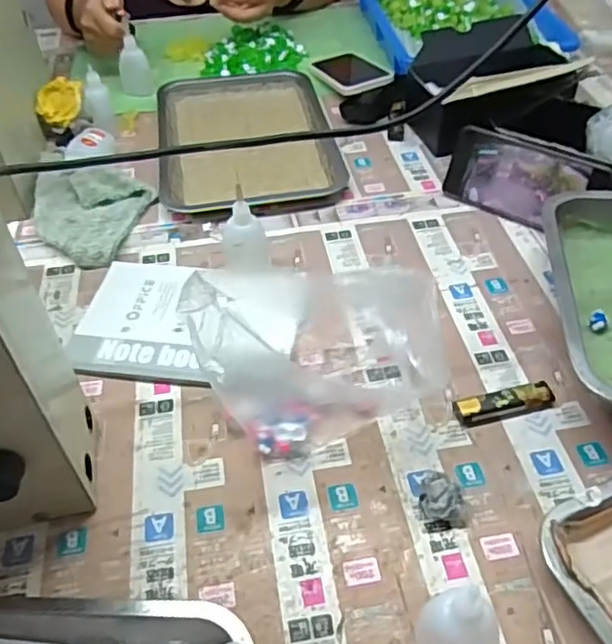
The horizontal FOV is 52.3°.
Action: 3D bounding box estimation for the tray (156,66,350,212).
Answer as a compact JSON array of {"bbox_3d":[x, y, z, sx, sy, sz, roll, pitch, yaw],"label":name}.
[{"bbox_3d":[-0.079,-0.246,0.791,0.209,0.023,0.300,-9,47,-6],"label":"tray"}]

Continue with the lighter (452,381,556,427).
[{"bbox_3d":[0.158,0.065,0.496,0.081,0.012,0.022,-11,47,-8],"label":"lighter"}]

